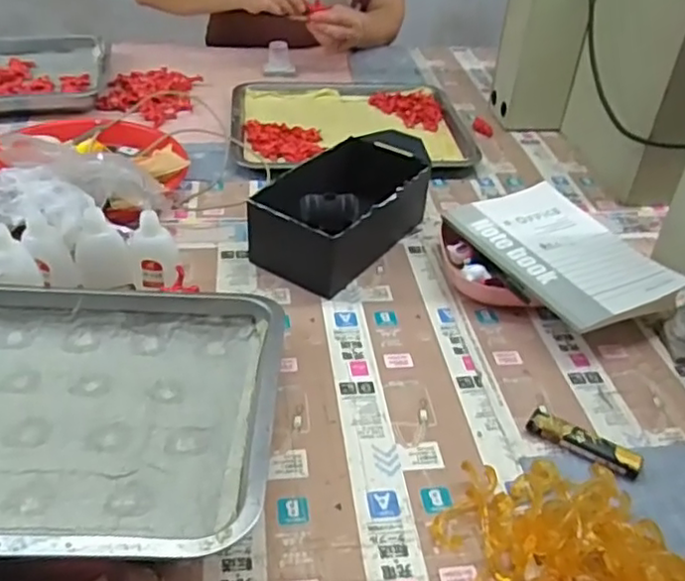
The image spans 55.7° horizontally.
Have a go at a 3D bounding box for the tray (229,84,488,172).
[{"bbox_3d":[0.005,-0.229,0.881,0.301,0.021,0.249,-5,39,-9],"label":"tray"}]

